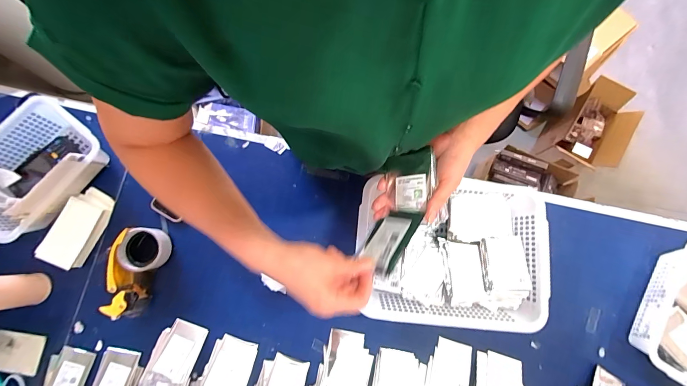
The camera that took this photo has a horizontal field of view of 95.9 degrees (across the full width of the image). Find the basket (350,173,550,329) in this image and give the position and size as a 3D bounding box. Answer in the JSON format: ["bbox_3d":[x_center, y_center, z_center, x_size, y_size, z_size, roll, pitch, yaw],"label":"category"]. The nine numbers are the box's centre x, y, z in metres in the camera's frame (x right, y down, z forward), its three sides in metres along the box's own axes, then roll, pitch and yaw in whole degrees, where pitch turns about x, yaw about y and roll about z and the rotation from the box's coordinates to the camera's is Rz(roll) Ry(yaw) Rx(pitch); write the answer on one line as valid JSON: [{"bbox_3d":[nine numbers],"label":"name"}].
[{"bbox_3d":[0.203,0.106,0.625,0.340,0.107,0.287,4,79,0],"label":"basket"}]

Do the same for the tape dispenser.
[{"bbox_3d":[-0.419,0.155,0.623,0.084,0.076,0.170,18,80,3],"label":"tape dispenser"}]

